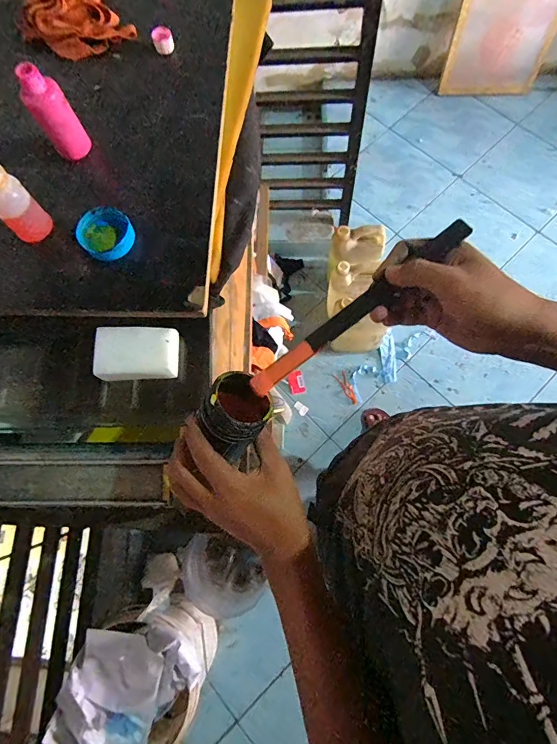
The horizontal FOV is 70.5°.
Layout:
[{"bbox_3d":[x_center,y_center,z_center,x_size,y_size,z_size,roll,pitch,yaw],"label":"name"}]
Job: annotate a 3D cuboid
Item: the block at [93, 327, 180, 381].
[{"bbox_3d":[-0.164,-0.022,0.456,0.090,0.022,0.058,-4,72,3],"label":"block"}]

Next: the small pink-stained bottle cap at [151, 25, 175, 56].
[{"bbox_3d":[-0.162,-0.466,0.554,0.028,0.020,0.031,-15,72,-1],"label":"small pink-stained bottle cap"}]

